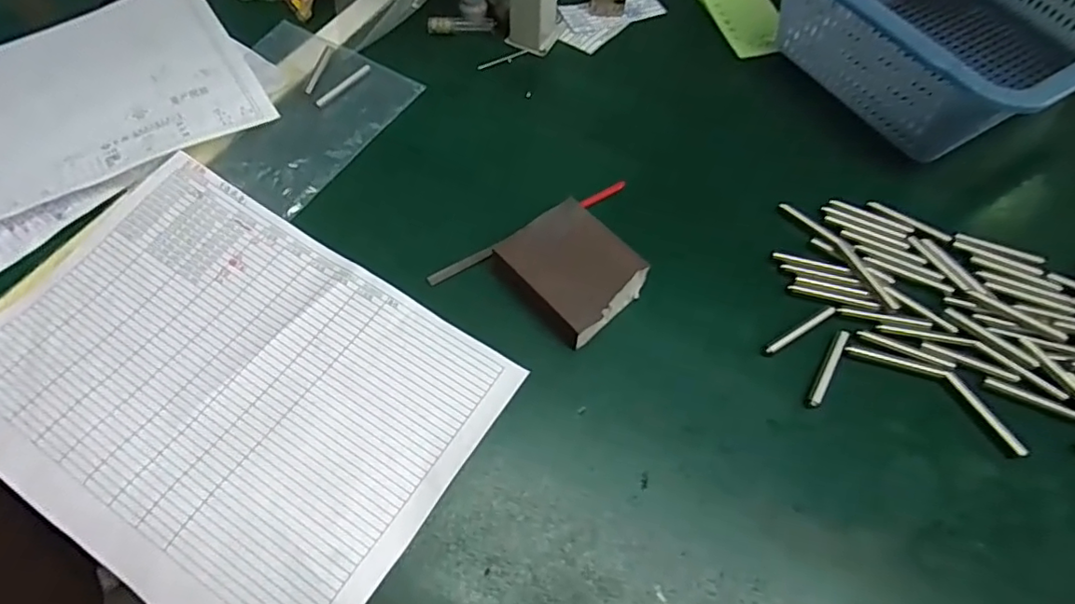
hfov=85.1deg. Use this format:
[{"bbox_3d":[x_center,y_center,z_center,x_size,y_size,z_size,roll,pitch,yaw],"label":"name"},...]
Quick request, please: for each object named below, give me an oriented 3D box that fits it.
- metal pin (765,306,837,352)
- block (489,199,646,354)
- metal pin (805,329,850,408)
[{"bbox_3d":[0.168,0.017,0.372,0.058,0.004,0.006,-29,64,-16],"label":"metal pin"},{"bbox_3d":[0.022,-0.021,0.381,0.068,0.026,0.079,-37,67,-23],"label":"block"},{"bbox_3d":[0.179,0.039,0.359,0.009,0.005,0.059,30,61,15],"label":"metal pin"}]

